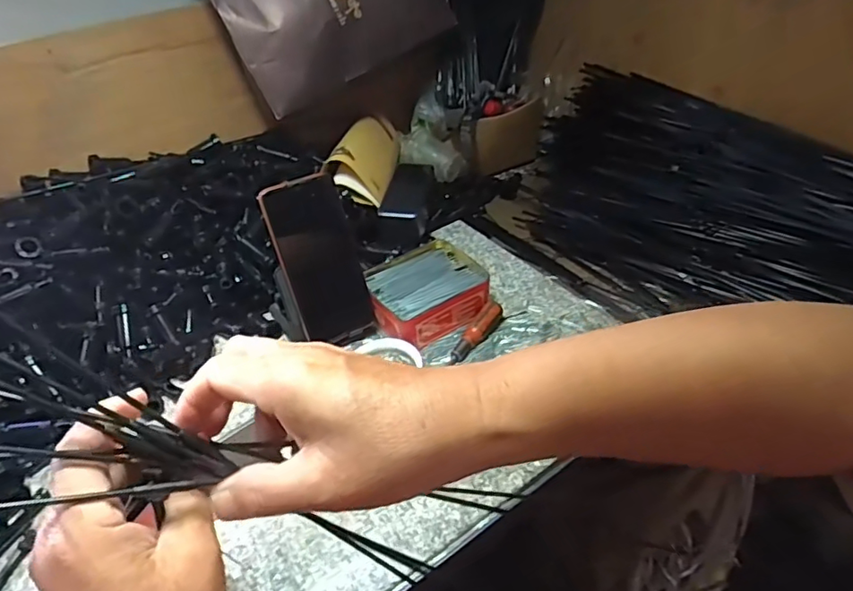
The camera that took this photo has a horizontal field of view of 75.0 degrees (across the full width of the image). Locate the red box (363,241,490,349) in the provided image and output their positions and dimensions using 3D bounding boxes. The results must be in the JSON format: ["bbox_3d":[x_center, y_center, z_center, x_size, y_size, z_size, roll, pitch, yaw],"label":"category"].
[{"bbox_3d":[0.000,-0.005,0.628,0.133,0.038,0.112,-28,46,-25],"label":"red box"}]

